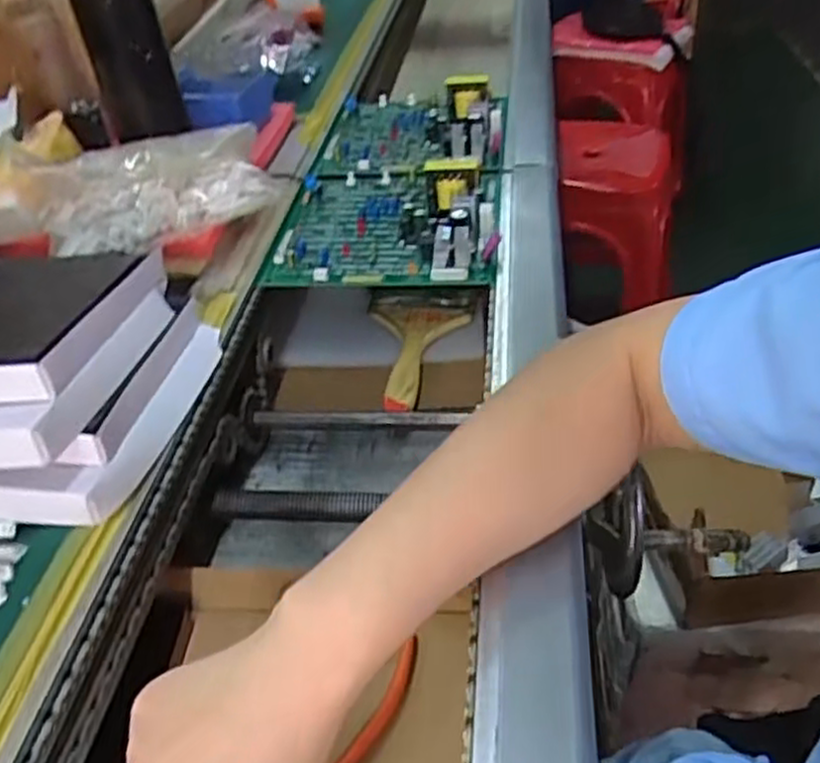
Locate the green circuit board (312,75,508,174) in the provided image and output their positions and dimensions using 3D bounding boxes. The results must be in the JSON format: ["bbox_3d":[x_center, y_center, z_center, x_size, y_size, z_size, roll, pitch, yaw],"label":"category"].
[{"bbox_3d":[0.006,-0.271,0.749,0.176,0.044,0.181,1,41,8],"label":"green circuit board"}]

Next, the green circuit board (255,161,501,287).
[{"bbox_3d":[-0.019,-0.153,0.622,0.180,0.042,0.178,0,40,7],"label":"green circuit board"}]

